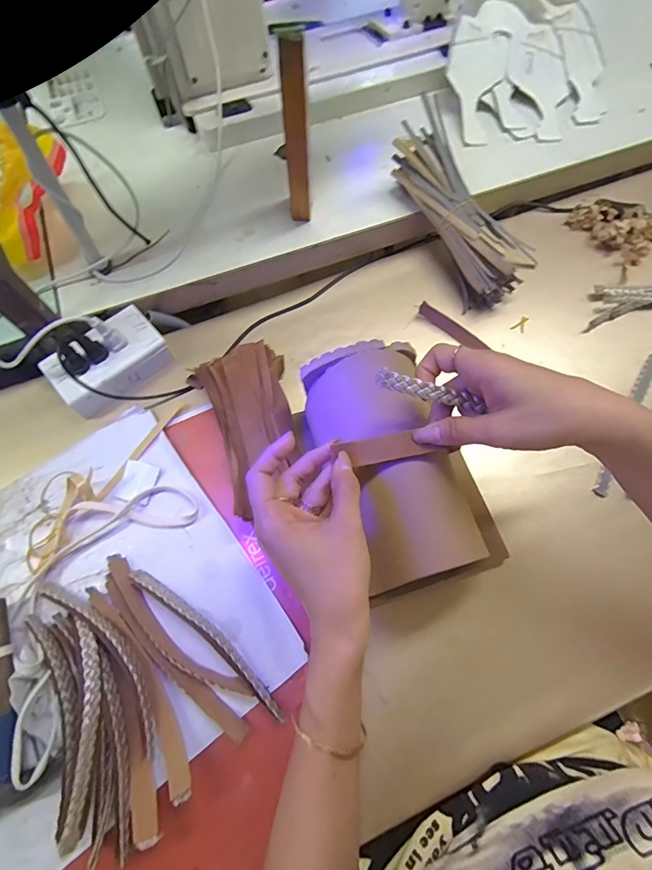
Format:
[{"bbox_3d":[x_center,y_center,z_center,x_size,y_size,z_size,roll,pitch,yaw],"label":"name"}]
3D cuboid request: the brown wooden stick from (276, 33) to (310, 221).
[{"bbox_3d":[-0.030,-0.305,0.437,0.026,0.187,0.018,0,69,1],"label":"brown wooden stick"}]

